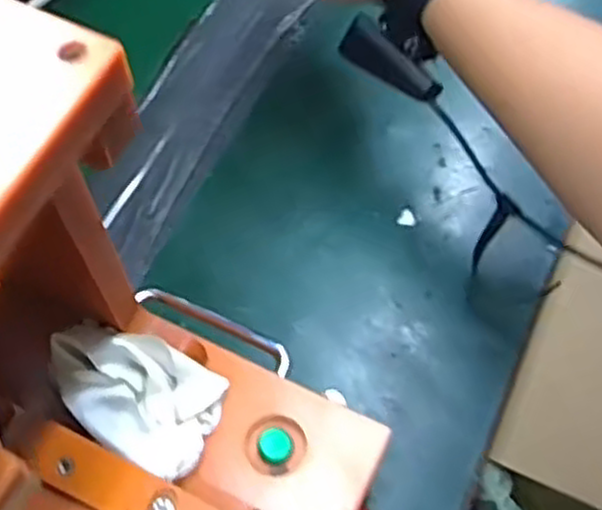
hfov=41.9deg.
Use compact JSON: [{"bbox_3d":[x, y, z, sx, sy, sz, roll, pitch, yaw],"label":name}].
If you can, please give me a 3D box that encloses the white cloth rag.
[{"bbox_3d":[-0.082,0.068,0.377,0.080,0.031,0.054,20,65,10],"label":"white cloth rag"}]

